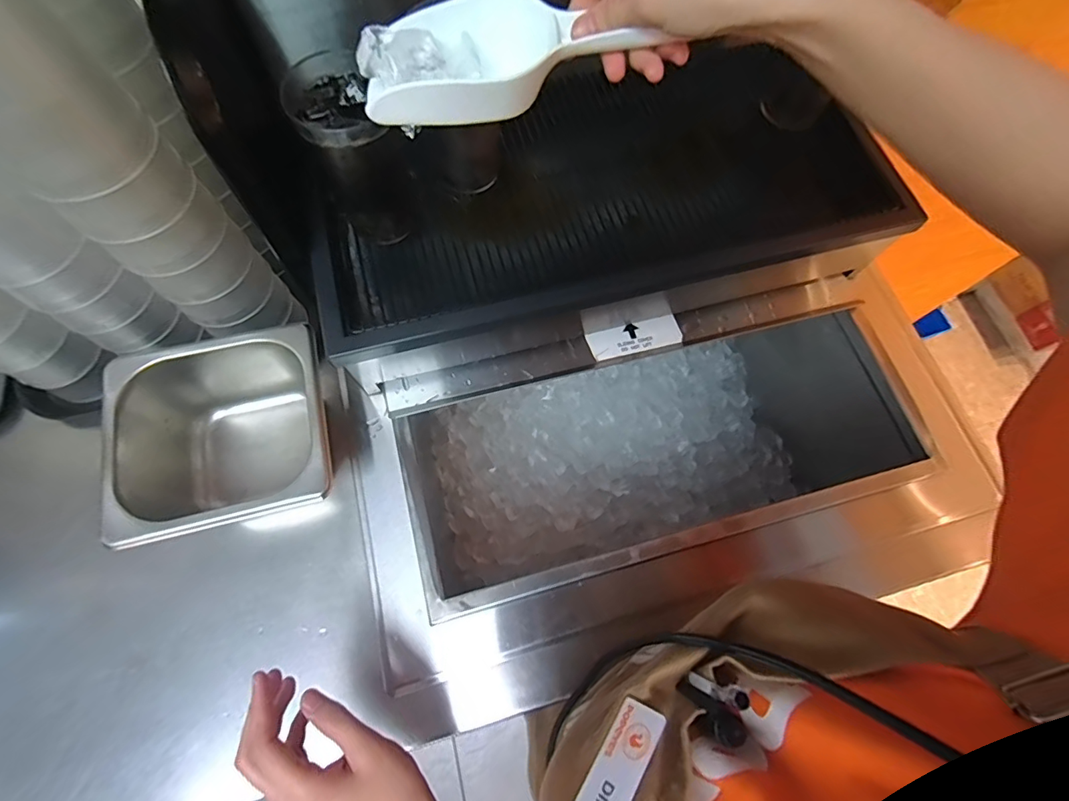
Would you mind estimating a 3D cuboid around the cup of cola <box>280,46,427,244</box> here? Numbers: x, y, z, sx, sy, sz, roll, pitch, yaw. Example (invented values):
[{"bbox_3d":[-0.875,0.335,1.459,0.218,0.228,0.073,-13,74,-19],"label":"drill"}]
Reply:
[{"bbox_3d":[-0.134,-0.189,0.384,0.072,0.128,0.076,1,71,-2],"label":"cup of cola"}]

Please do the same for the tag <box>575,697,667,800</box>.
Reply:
[{"bbox_3d":[0.033,0.173,0.216,0.074,0.025,0.004,-48,116,-30],"label":"tag"}]

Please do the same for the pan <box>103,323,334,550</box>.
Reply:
[{"bbox_3d":[-0.266,0.031,0.439,0.172,0.092,0.173,-13,72,-7],"label":"pan"}]

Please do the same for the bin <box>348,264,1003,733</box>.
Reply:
[{"bbox_3d":[0.156,0.093,0.620,0.669,0.293,0.348,-10,71,-5],"label":"bin"}]

